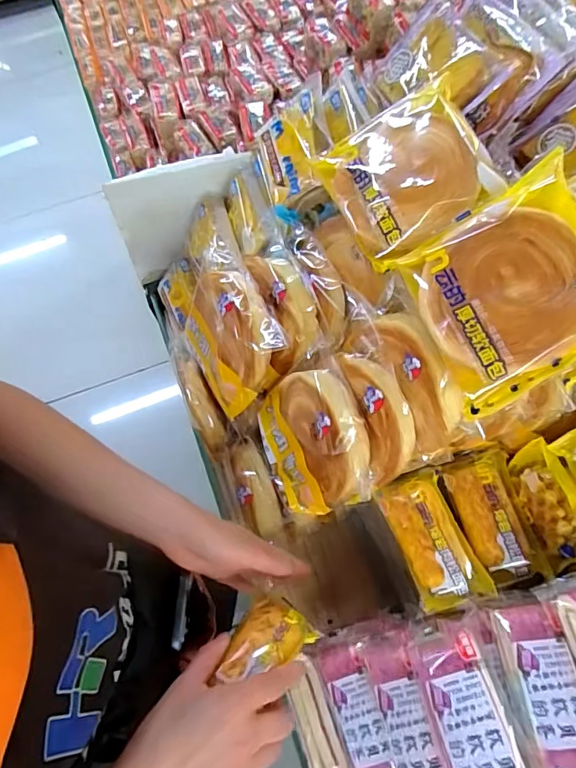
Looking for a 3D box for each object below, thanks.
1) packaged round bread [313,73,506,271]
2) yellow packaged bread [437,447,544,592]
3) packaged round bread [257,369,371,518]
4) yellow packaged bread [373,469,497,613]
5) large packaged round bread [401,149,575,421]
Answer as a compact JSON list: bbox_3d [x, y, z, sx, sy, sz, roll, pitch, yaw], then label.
[{"bbox_3d":[0.110,-0.187,0.443,0.130,0.033,0.154,-28,69,11],"label":"packaged round bread"},{"bbox_3d":[0.199,0.126,0.459,0.065,0.034,0.122,-18,67,-5],"label":"yellow packaged bread"},{"bbox_3d":[0.024,0.057,0.488,0.041,0.143,0.140,-8,77,-36],"label":"packaged round bread"},{"bbox_3d":[0.133,0.142,0.447,0.063,0.031,0.117,-18,67,-5],"label":"yellow packaged bread"},{"bbox_3d":[0.176,-0.074,0.383,0.136,0.032,0.149,-24,71,17],"label":"large packaged round bread"}]

